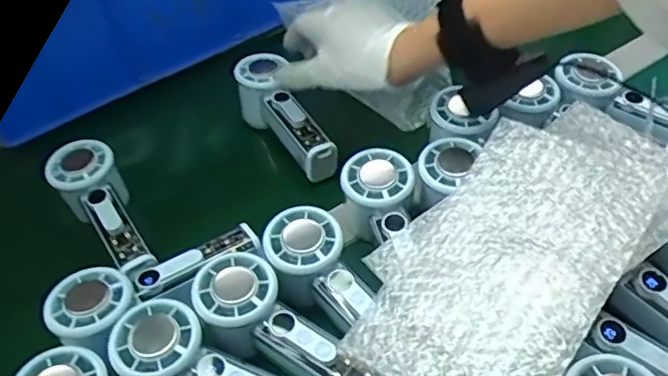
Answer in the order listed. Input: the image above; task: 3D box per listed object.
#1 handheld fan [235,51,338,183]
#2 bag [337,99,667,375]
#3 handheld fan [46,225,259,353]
[{"bbox_3d":[-0.043,-0.069,0.563,0.055,0.056,0.154,-27,57,-18],"label":"handheld fan"},{"bbox_3d":[0.125,0.035,0.384,0.249,0.040,0.142,-36,54,-25],"label":"bag"},{"bbox_3d":[-0.129,0.068,0.420,0.150,0.028,0.062,-21,47,-30],"label":"handheld fan"}]

